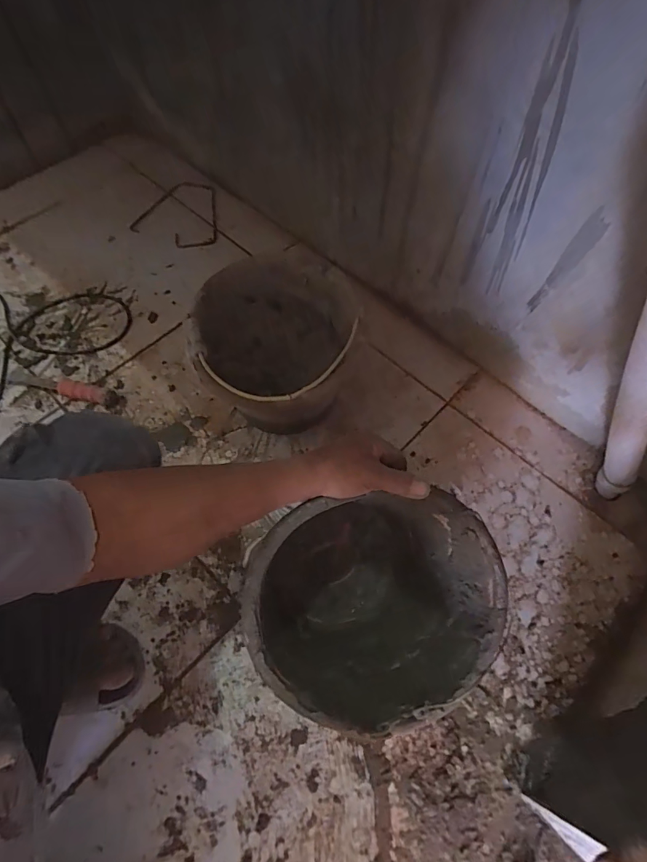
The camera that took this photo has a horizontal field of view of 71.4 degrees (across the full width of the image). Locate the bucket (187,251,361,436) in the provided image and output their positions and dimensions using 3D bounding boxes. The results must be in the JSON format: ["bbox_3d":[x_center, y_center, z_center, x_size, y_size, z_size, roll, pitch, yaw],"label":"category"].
[{"bbox_3d":[-0.069,-0.151,0.773,0.257,0.196,0.243,23,65,11],"label":"bucket"}]

